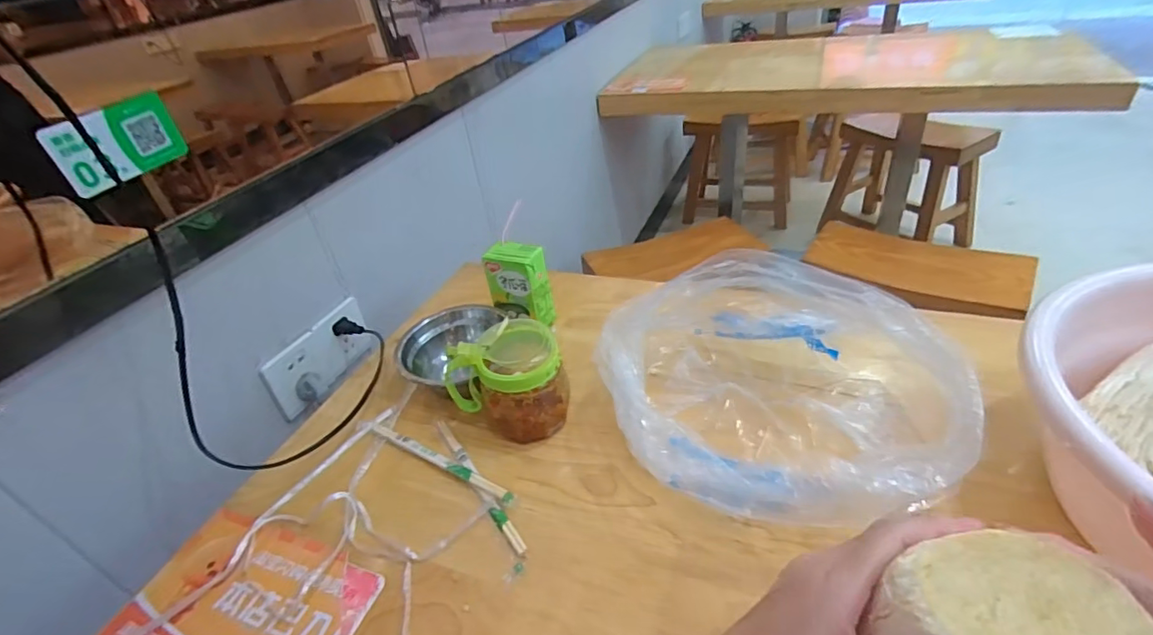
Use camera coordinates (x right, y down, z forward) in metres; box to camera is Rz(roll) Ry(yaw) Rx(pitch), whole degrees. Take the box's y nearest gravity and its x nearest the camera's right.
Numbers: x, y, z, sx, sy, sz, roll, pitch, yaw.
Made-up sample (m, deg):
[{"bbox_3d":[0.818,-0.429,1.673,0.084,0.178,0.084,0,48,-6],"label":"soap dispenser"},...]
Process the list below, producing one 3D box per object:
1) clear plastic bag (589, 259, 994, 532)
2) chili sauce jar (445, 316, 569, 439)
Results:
[{"bbox_3d":[0.166,0.052,0.487,0.280,0.147,0.221,10,38,22],"label":"clear plastic bag"},{"bbox_3d":[-0.063,0.068,0.535,0.105,0.103,0.078,-23,38,-22],"label":"chili sauce jar"}]

